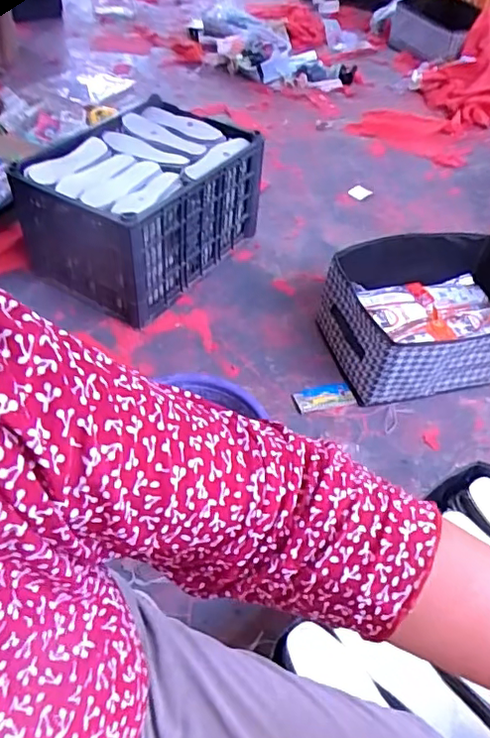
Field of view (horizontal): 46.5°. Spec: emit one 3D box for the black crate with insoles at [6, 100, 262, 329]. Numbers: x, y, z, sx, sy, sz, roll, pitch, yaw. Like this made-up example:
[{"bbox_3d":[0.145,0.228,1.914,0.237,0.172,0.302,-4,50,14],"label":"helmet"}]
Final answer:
[{"bbox_3d":[-0.247,-0.425,1.441,0.418,0.272,0.515,28,51,20],"label":"black crate with insoles"}]

